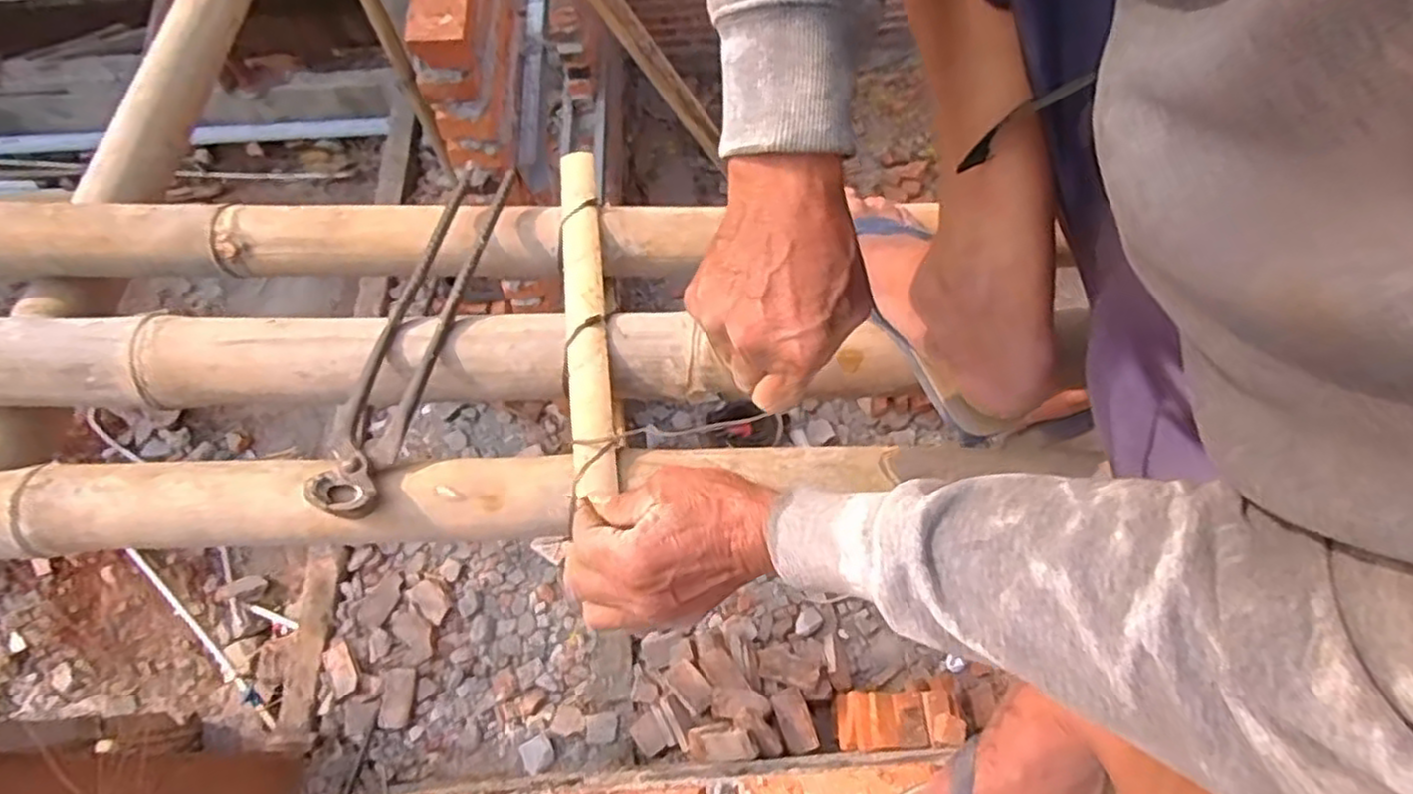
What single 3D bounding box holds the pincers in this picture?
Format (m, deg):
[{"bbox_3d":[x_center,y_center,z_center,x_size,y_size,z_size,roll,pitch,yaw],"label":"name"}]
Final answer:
[{"bbox_3d":[-0.220,-0.060,0.553,0.050,0.024,0.313,9,64,5],"label":"pincers"}]

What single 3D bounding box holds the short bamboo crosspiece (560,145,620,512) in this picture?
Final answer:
[{"bbox_3d":[-0.098,-0.077,0.576,0.030,0.020,0.338,-7,61,-3],"label":"short bamboo crosspiece"}]

